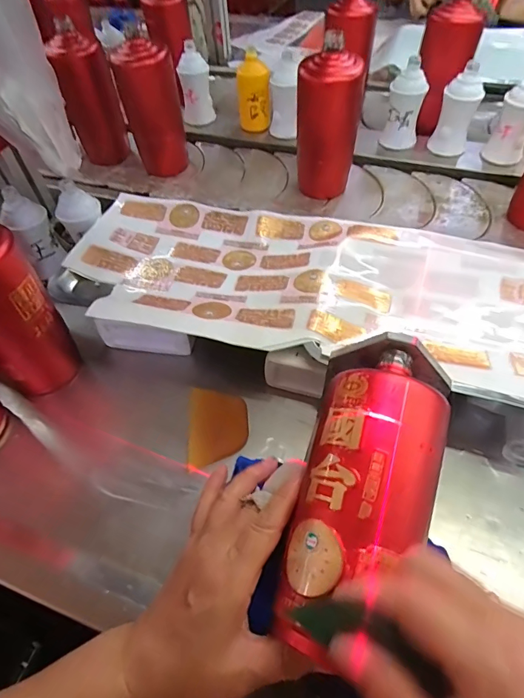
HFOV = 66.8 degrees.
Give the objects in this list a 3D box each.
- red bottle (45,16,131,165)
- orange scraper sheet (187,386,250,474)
[{"bbox_3d":[-0.268,-0.396,0.638,0.062,0.177,0.065,1,54,3],"label":"red bottle"},{"bbox_3d":[-0.044,0.078,0.401,0.057,0.009,0.087,-2,50,-4],"label":"orange scraper sheet"}]

